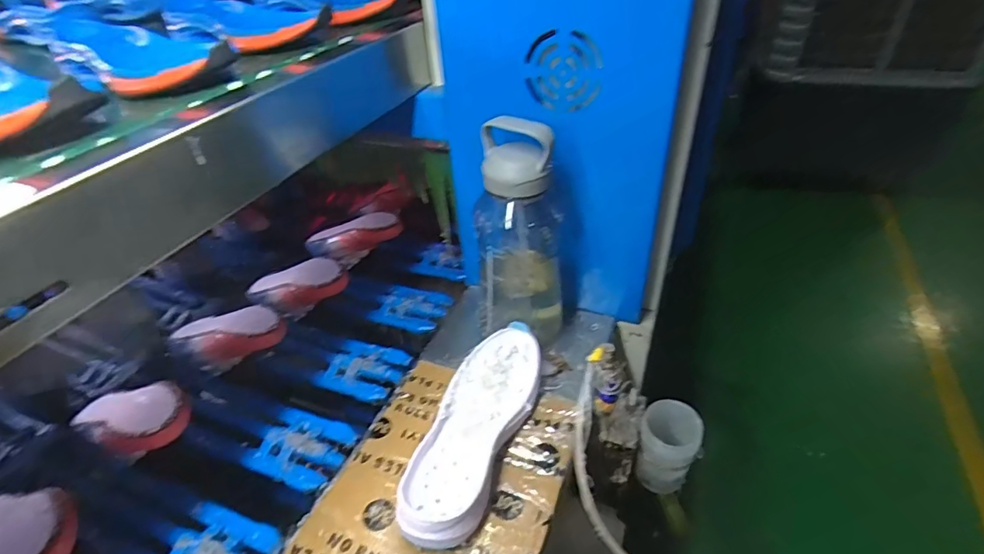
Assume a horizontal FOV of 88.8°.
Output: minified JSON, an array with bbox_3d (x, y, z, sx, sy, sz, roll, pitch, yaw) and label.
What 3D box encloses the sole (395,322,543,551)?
[{"bbox_3d":[-0.018,0.171,0.572,0.100,0.049,0.276,9,42,18],"label":"sole"}]

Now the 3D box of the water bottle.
[{"bbox_3d":[0.036,-0.037,0.655,0.112,0.324,0.101,0,40,7],"label":"water bottle"}]

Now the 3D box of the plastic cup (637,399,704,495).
[{"bbox_3d":[0.239,0.236,0.682,0.073,0.134,0.068,14,43,22],"label":"plastic cup"}]

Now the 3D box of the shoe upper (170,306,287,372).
[{"bbox_3d":[-0.367,0.087,0.712,0.189,0.059,0.063,-9,34,23],"label":"shoe upper"}]

